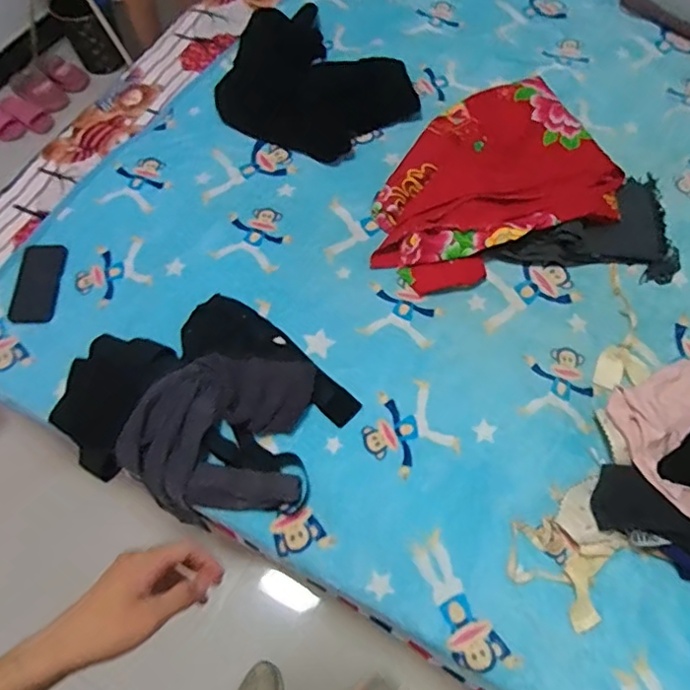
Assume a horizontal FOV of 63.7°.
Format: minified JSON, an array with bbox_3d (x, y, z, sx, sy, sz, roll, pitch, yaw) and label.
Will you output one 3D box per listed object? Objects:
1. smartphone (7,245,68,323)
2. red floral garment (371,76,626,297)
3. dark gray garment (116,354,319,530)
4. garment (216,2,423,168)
[{"bbox_3d":[-0.584,-0.116,1.058,0.090,0.016,0.156,-3,70,2],"label":"smartphone"},{"bbox_3d":[0.262,-0.333,1.091,0.498,0.073,0.390,-23,65,-11],"label":"red floral garment"},{"bbox_3d":[-0.203,0.139,0.884,0.272,0.068,0.246,5,63,3],"label":"dark gray garment"},{"bbox_3d":[-0.088,-0.592,1.251,0.378,0.041,0.482,-41,69,-18],"label":"garment"}]

